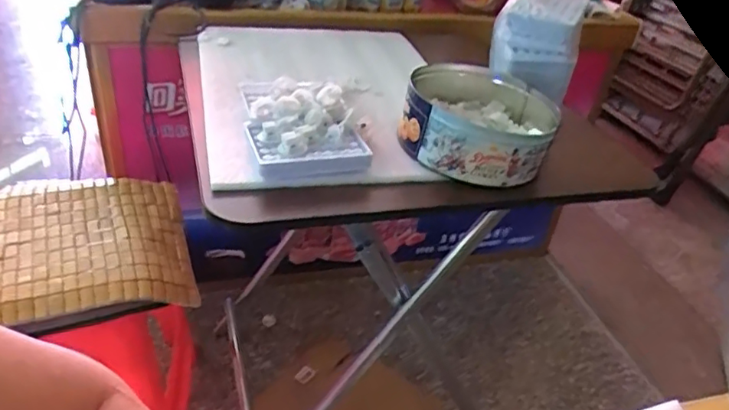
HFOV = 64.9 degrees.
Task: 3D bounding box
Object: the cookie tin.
[{"bbox_3d":[0.142,-0.107,0.715,0.174,0.072,0.185,5,34,-3],"label":"cookie tin"}]

